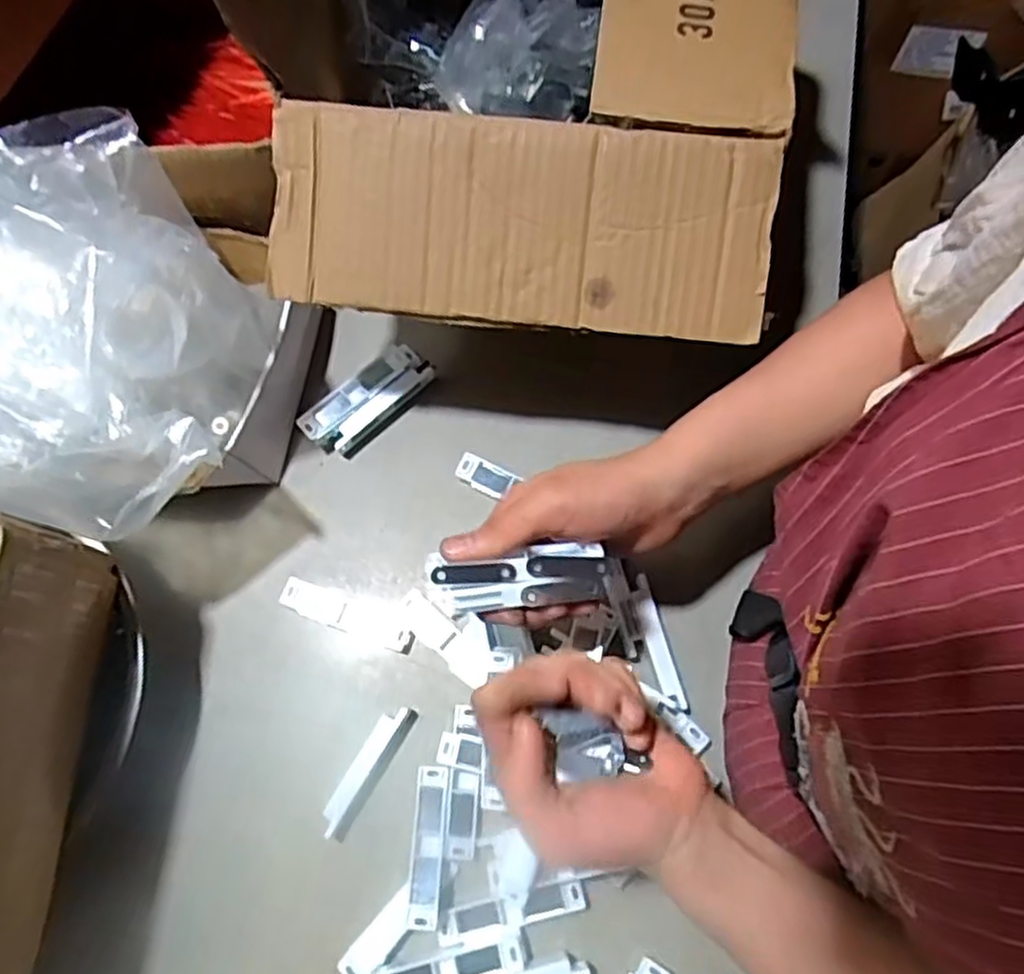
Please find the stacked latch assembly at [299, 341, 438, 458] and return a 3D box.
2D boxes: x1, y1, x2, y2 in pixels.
[{"bbox_3d":[-0.108,-0.066,0.579,0.103,0.031,0.041,-41,77,-9],"label":"stacked latch assembly"}]

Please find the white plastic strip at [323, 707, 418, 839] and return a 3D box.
[{"bbox_3d":[-0.097,0.190,0.513,0.019,0.024,0.091,31,77,9],"label":"white plastic strip"}]

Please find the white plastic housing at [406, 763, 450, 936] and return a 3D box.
[{"bbox_3d":[-0.054,0.231,0.490,0.021,0.016,0.093,1,60,1],"label":"white plastic housing"}]

